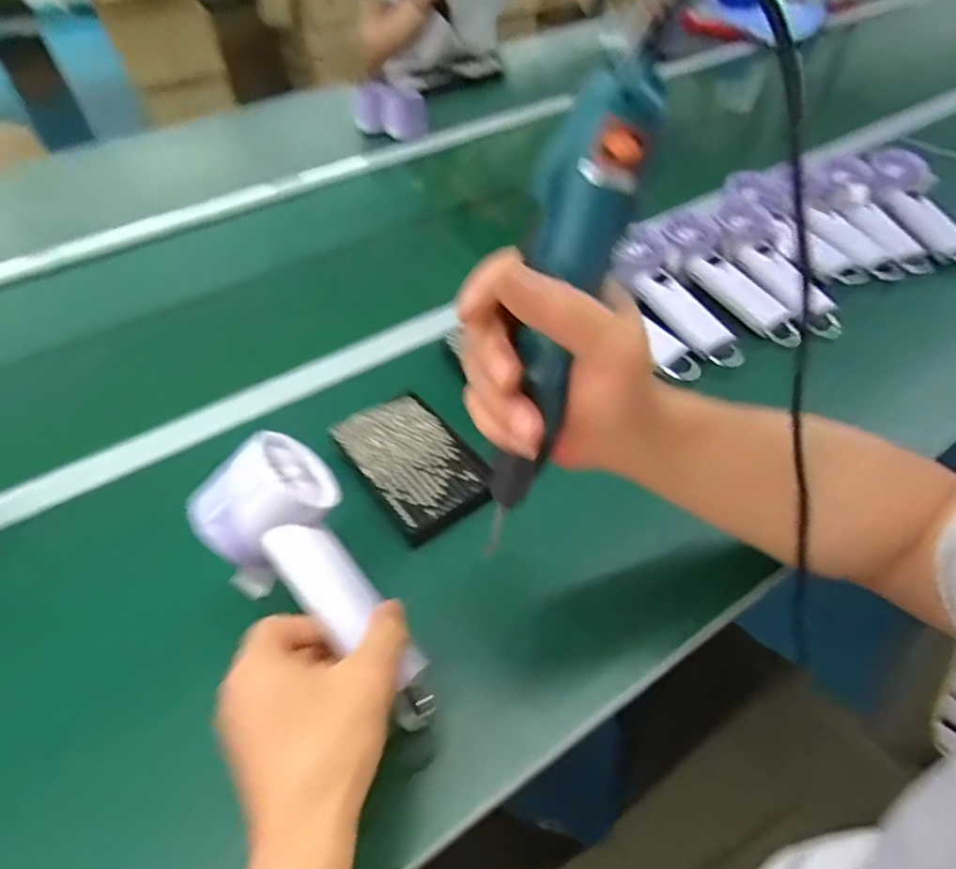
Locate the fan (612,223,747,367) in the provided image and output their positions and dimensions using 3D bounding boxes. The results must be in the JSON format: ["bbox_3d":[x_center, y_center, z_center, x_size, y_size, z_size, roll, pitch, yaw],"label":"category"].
[{"bbox_3d":[0.206,-0.143,0.616,0.064,0.031,0.189,-24,68,-17],"label":"fan"}]

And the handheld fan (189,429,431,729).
[{"bbox_3d":[-0.090,0.090,0.357,0.081,0.061,0.188,-38,83,-27],"label":"handheld fan"}]

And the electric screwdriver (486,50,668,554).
[{"bbox_3d":[0.034,-0.046,0.270,0.036,0.219,0.033,26,31,24],"label":"electric screwdriver"}]

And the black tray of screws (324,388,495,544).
[{"bbox_3d":[-0.057,0.022,0.503,0.088,0.027,0.135,-32,54,-23],"label":"black tray of screws"}]

